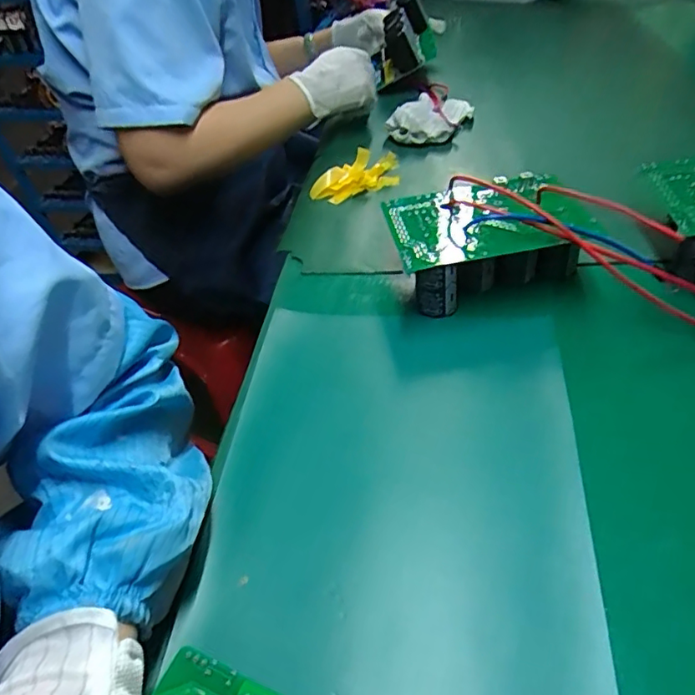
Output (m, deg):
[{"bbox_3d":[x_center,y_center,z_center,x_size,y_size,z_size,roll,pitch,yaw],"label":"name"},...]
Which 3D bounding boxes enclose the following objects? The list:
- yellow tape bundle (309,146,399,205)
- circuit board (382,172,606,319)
[{"bbox_3d":[0.011,-0.196,0.624,0.111,0.033,0.051,-29,47,-21],"label":"yellow tape bundle"},{"bbox_3d":[0.119,-0.093,0.478,0.163,0.073,0.112,-8,43,-1],"label":"circuit board"}]

